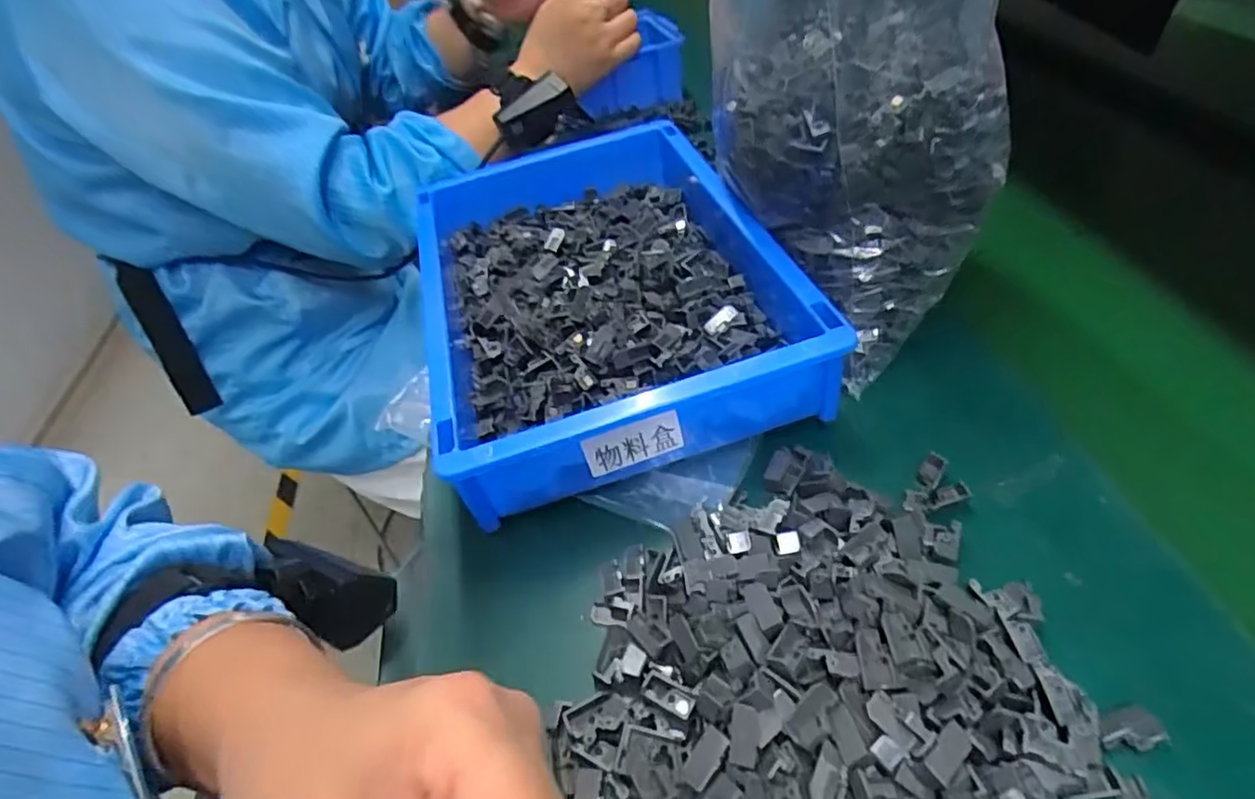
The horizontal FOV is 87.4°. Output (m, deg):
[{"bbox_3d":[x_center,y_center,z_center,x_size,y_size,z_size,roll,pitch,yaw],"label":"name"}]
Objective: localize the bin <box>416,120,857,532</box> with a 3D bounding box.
[{"bbox_3d":[-0.022,-0.079,0.434,0.209,0.070,0.308,-15,45,-6],"label":"bin"}]

